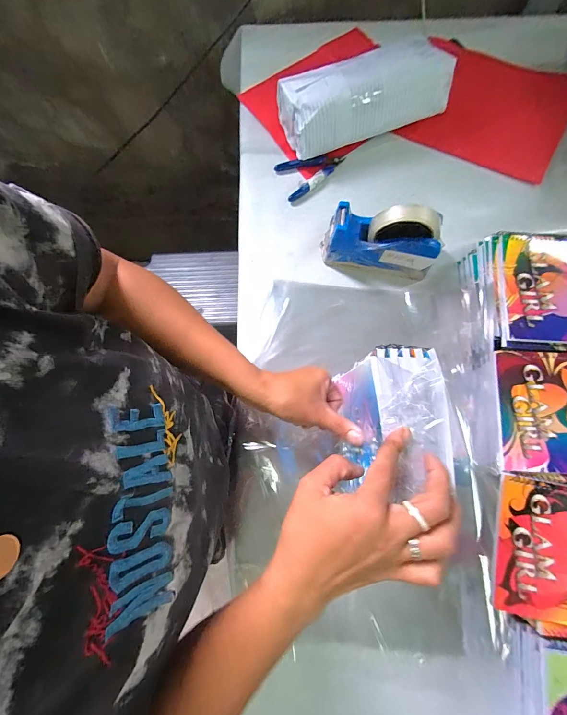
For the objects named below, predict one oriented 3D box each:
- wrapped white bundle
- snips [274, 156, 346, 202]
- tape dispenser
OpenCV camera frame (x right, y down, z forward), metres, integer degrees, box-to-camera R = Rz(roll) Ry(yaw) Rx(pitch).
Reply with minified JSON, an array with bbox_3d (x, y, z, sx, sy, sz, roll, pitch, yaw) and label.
[{"bbox_3d":[0.130,-0.407,0.491,0.256,0.095,0.084,-16,79,-2],"label":"wrapped white bundle"},{"bbox_3d":[0.049,-0.313,0.520,0.111,0.012,0.067,-23,79,-3],"label":"snips"},{"bbox_3d":[0.144,-0.172,0.443,0.162,0.106,0.073,13,79,4],"label":"tape dispenser"}]

